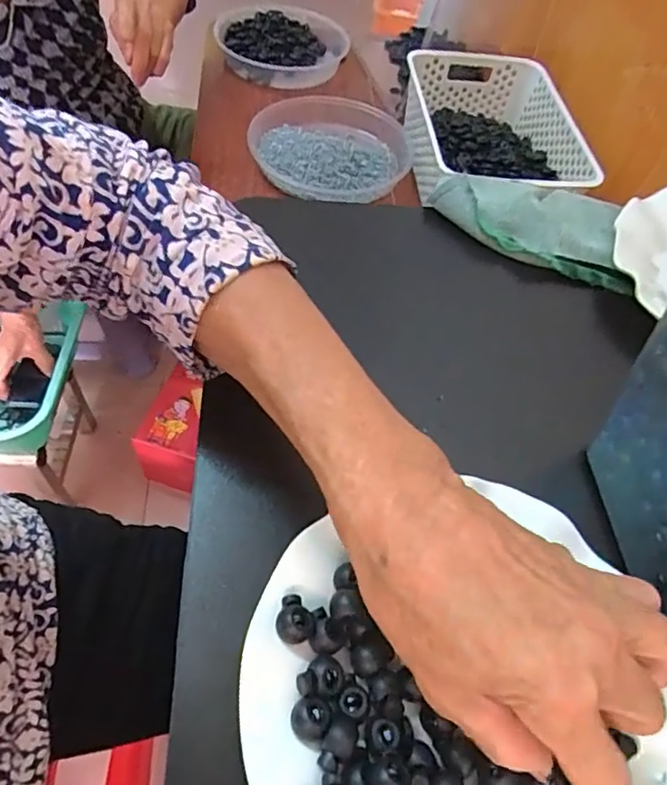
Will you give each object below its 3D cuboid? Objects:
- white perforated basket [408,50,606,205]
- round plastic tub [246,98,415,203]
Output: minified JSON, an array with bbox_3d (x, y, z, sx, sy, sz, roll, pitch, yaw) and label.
[{"bbox_3d":[0.218,-0.367,0.806,0.200,0.090,0.311,0,56,-6],"label":"white perforated basket"},{"bbox_3d":[-0.005,-0.373,0.855,0.231,0.039,0.236,2,56,-4],"label":"round plastic tub"}]

